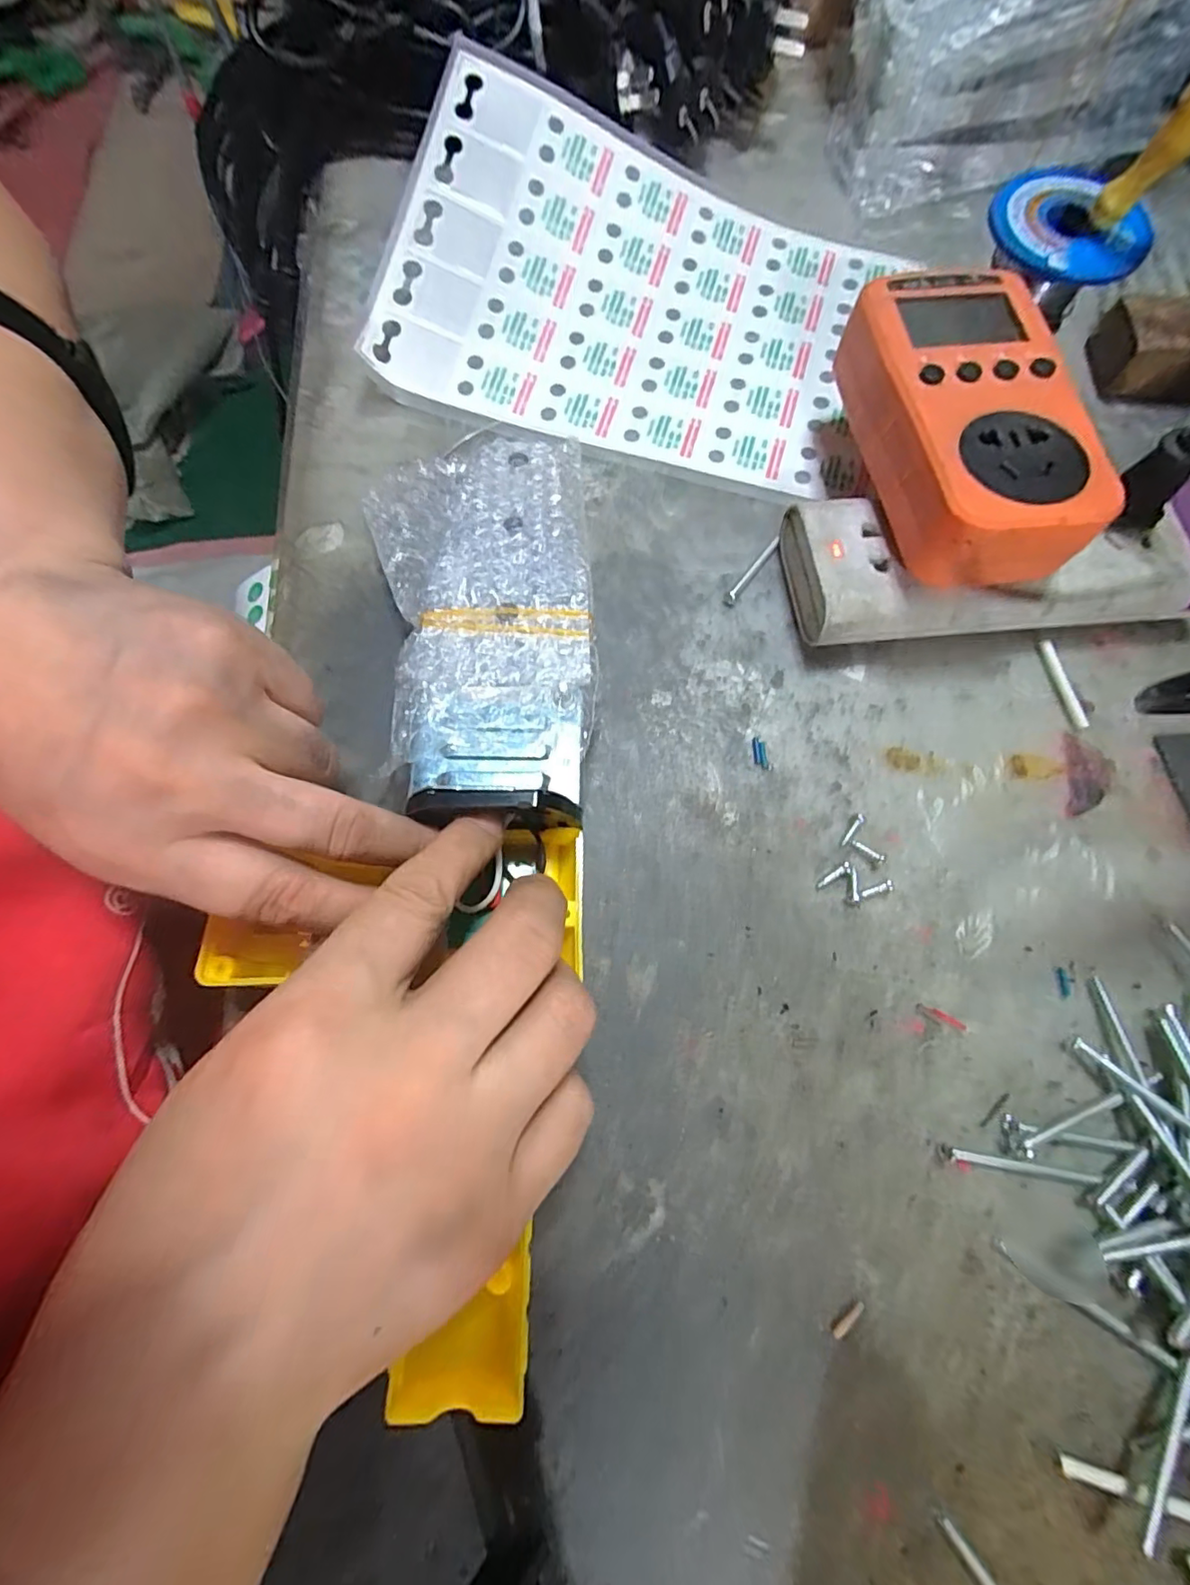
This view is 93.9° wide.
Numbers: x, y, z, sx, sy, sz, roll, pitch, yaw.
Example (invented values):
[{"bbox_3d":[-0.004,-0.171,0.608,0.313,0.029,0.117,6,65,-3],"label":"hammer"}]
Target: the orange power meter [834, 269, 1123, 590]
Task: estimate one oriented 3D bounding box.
[{"bbox_3d":[0.138,-0.141,0.212,0.062,0.033,0.126,-4,74,-2],"label":"orange power meter"}]

